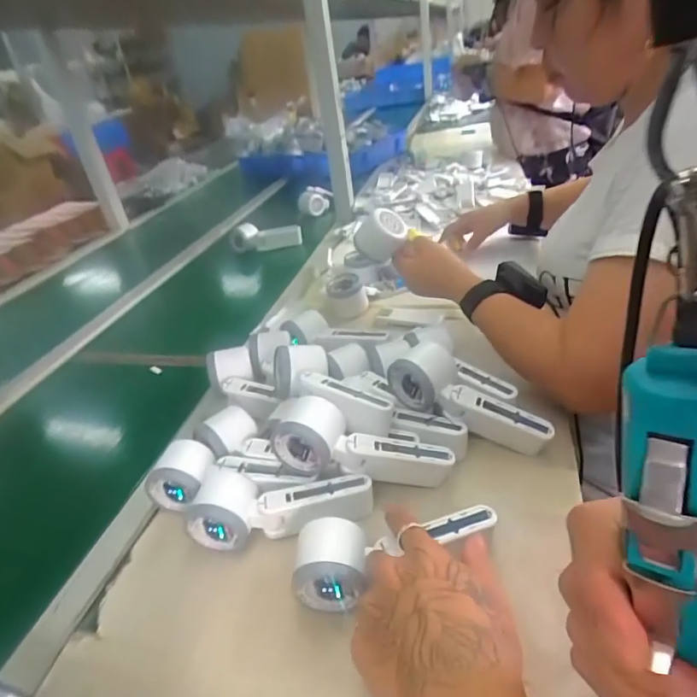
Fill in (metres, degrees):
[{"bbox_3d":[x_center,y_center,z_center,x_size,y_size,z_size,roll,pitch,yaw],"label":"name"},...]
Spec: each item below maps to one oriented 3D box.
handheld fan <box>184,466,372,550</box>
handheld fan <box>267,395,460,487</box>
[{"bbox_3d":[-0.061,0.144,0.440,0.164,0.049,0.057,-5,33,5],"label":"handheld fan"},{"bbox_3d":[0.012,0.092,0.459,0.170,0.052,0.056,14,35,3],"label":"handheld fan"}]

